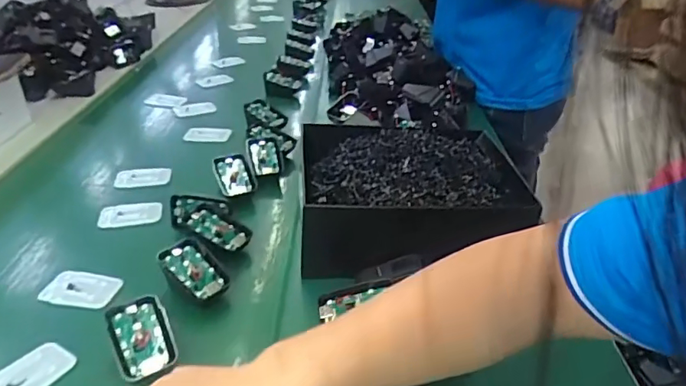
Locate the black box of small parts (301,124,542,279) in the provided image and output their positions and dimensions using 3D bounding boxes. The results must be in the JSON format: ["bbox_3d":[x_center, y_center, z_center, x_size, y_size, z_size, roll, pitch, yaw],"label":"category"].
[{"bbox_3d":[0.071,-0.010,0.569,0.228,0.080,0.184,-1,31,-3],"label":"black box of small parts"}]

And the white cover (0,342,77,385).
[{"bbox_3d":[-0.255,0.147,0.415,0.043,0.006,0.070,19,35,27],"label":"white cover"}]

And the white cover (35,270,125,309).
[{"bbox_3d":[-0.254,0.093,0.506,0.072,0.009,0.042,5,31,6],"label":"white cover"}]

